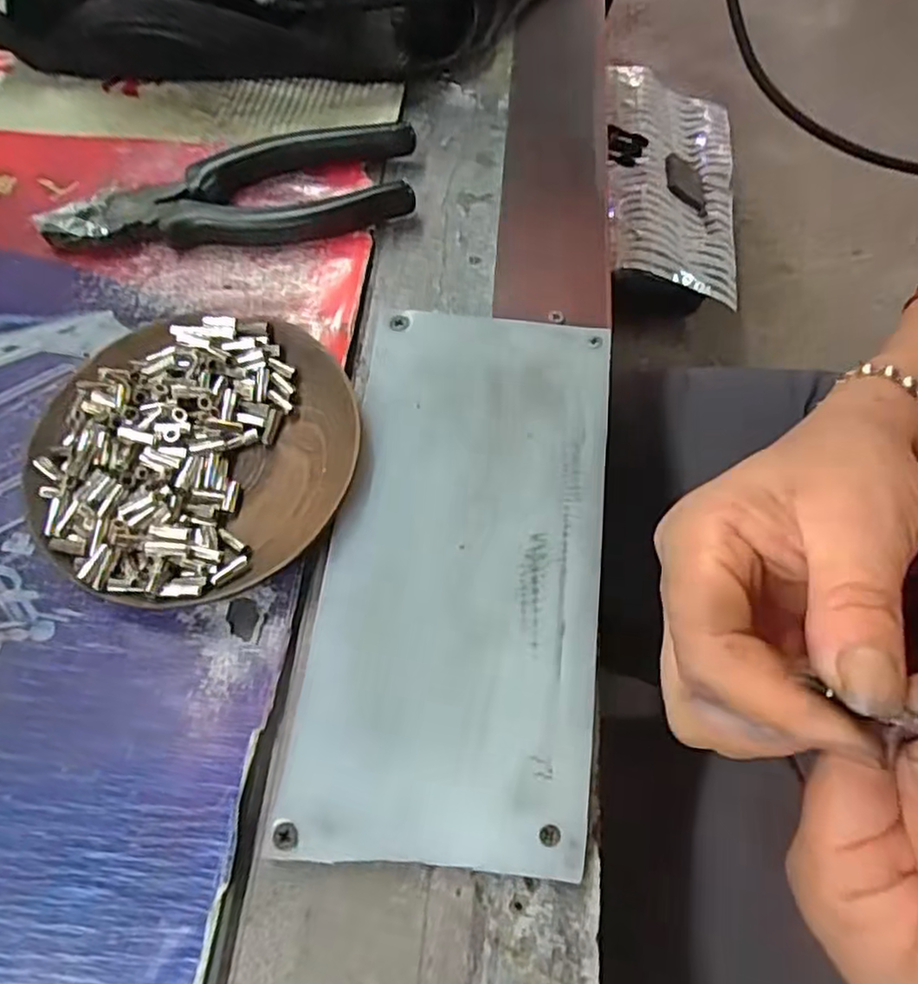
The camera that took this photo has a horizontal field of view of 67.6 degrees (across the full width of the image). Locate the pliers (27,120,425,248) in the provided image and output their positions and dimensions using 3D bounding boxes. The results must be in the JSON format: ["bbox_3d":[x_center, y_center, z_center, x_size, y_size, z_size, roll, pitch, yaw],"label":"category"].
[{"bbox_3d":[-0.100,-0.131,0.308,0.163,0.017,0.048,-13,66,-7],"label":"pliers"}]

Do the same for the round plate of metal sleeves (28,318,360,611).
[{"bbox_3d":[-0.095,-0.014,0.251,0.110,0.021,0.112,0,65,0],"label":"round plate of metal sleeves"}]

